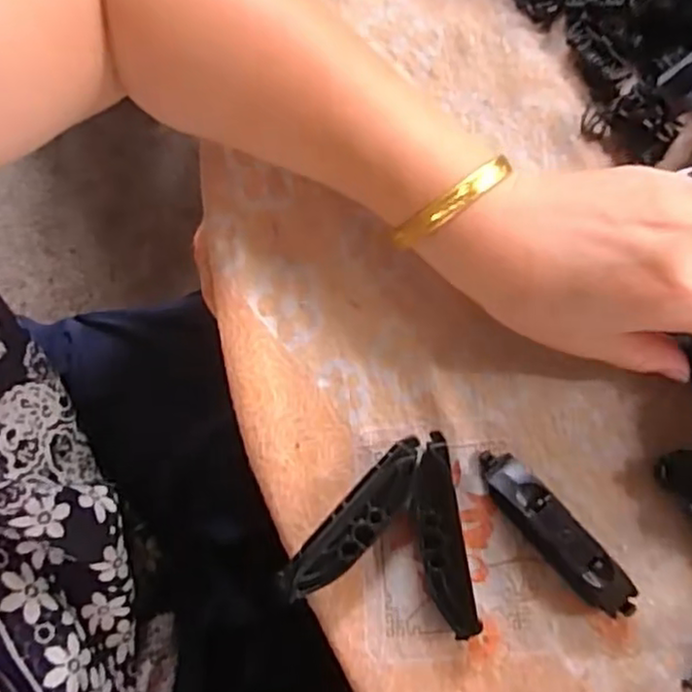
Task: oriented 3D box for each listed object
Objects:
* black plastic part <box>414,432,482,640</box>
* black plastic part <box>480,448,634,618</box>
[{"bbox_3d":[0.039,0.078,0.277,0.018,0.018,0.079,-10,78,1],"label":"black plastic part"},{"bbox_3d":[0.086,0.077,0.277,0.019,0.018,0.080,-41,80,-6],"label":"black plastic part"}]

